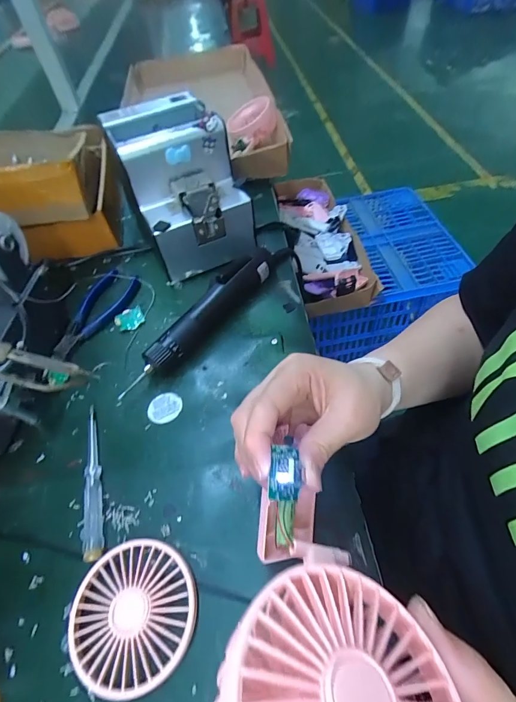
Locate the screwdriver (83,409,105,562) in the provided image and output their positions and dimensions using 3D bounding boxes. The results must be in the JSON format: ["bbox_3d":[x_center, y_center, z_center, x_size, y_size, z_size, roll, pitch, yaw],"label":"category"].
[{"bbox_3d":[-0.145,0.115,0.307,0.015,0.014,0.122,-17,54,-5],"label":"screwdriver"}]

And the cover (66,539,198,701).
[{"bbox_3d":[-0.089,0.186,0.251,0.087,0.015,0.086,-9,54,0],"label":"cover"}]

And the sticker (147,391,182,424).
[{"bbox_3d":[-0.093,0.057,0.352,0.034,0.004,0.034,-3,54,4],"label":"sticker"}]

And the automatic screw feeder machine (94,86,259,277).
[{"bbox_3d":[-0.097,-0.208,0.452,0.124,0.150,0.167,-24,56,-12],"label":"automatic screw feeder machine"}]

